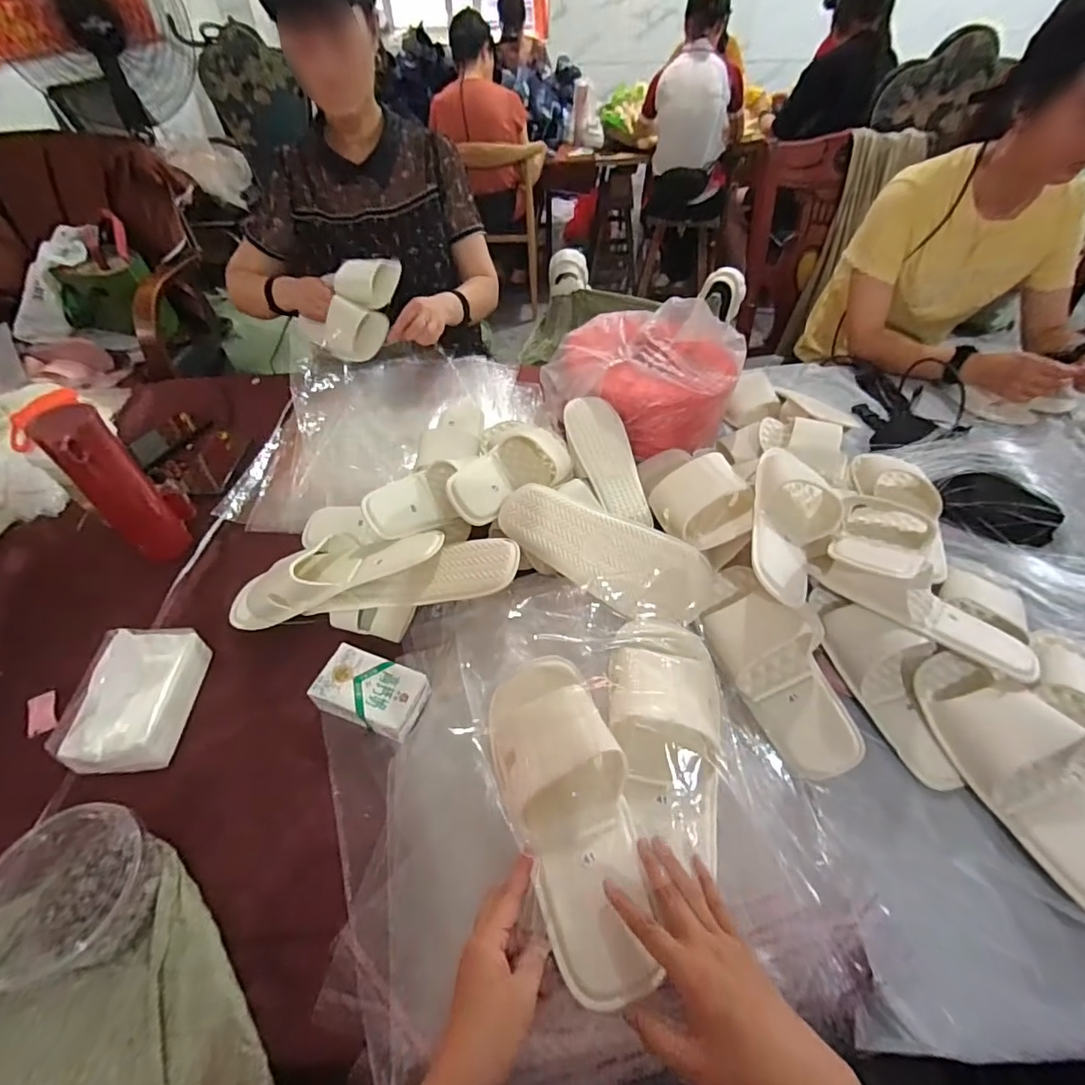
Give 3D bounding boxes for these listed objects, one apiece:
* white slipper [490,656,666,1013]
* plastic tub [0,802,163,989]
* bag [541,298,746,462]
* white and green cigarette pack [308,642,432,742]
[{"bbox_3d":[0.020,0.223,0.446,0.107,0.050,0.280,-11,51,-9],"label":"white slipper"},{"bbox_3d":[-0.380,0.291,0.415,0.113,0.095,0.110,0,48,0],"label":"plastic tub"},{"bbox_3d":[0.159,-0.278,0.841,0.309,0.169,0.230,14,50,13],"label":"bag"},{"bbox_3d":[-0.188,0.164,0.547,0.108,0.038,0.070,15,50,14],"label":"white and green cigarette pack"}]

